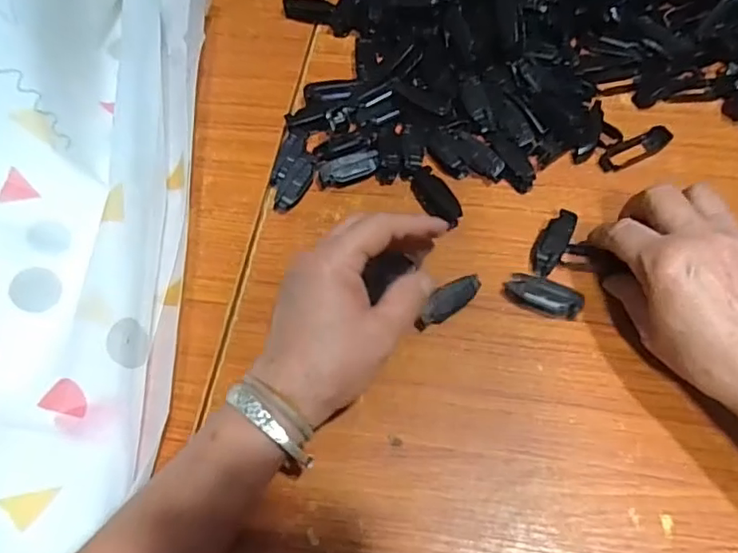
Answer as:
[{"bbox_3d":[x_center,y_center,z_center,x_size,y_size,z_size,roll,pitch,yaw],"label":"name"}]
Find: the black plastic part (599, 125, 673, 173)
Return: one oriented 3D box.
[{"bbox_3d":[0.203,-0.097,0.437,0.057,0.012,0.017,-25,65,-9],"label":"black plastic part"}]

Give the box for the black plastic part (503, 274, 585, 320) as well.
[{"bbox_3d":[0.116,0.013,0.380,0.049,0.016,0.017,24,67,14],"label":"black plastic part"}]

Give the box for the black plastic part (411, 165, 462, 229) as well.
[{"bbox_3d":[0.050,-0.058,0.424,0.022,0.014,0.051,-24,65,-9],"label":"black plastic part"}]

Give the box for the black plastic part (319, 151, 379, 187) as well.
[{"bbox_3d":[-0.015,-0.080,0.438,0.046,0.019,0.018,-13,63,-4],"label":"black plastic part"}]

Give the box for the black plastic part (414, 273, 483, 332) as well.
[{"bbox_3d":[0.052,0.016,0.381,0.050,0.016,0.015,-34,67,-13],"label":"black plastic part"}]

